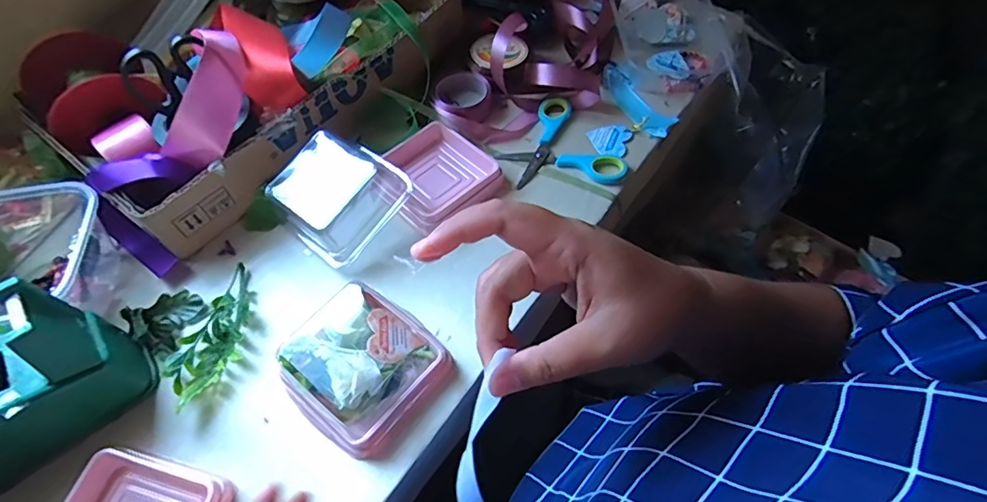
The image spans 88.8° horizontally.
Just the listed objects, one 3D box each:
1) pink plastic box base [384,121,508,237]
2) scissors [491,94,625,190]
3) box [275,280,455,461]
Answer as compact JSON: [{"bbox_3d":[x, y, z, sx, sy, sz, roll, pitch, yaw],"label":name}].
[{"bbox_3d":[-0.052,-0.069,0.449,0.092,0.016,0.096,-37,65,-19],"label":"pink plastic box base"},{"bbox_3d":[0.055,-0.096,0.473,0.094,0.009,0.118,-25,61,-14],"label":"scissors"},{"bbox_3d":[-0.090,0.077,0.346,0.094,0.045,0.092,37,66,21],"label":"box"}]

